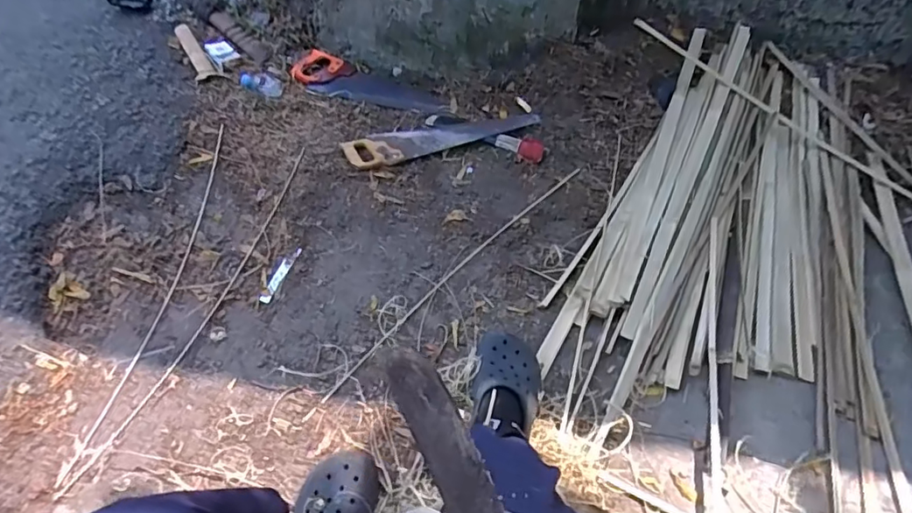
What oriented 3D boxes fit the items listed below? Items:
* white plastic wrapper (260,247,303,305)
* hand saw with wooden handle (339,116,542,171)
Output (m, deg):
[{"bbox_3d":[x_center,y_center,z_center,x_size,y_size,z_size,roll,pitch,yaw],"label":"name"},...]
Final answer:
[{"bbox_3d":[-0.372,0.038,1.158,0.026,0.005,0.147,15,52,9],"label":"white plastic wrapper"},{"bbox_3d":[-0.035,-0.320,1.435,0.508,0.031,0.111,-15,54,-14],"label":"hand saw with wooden handle"}]

